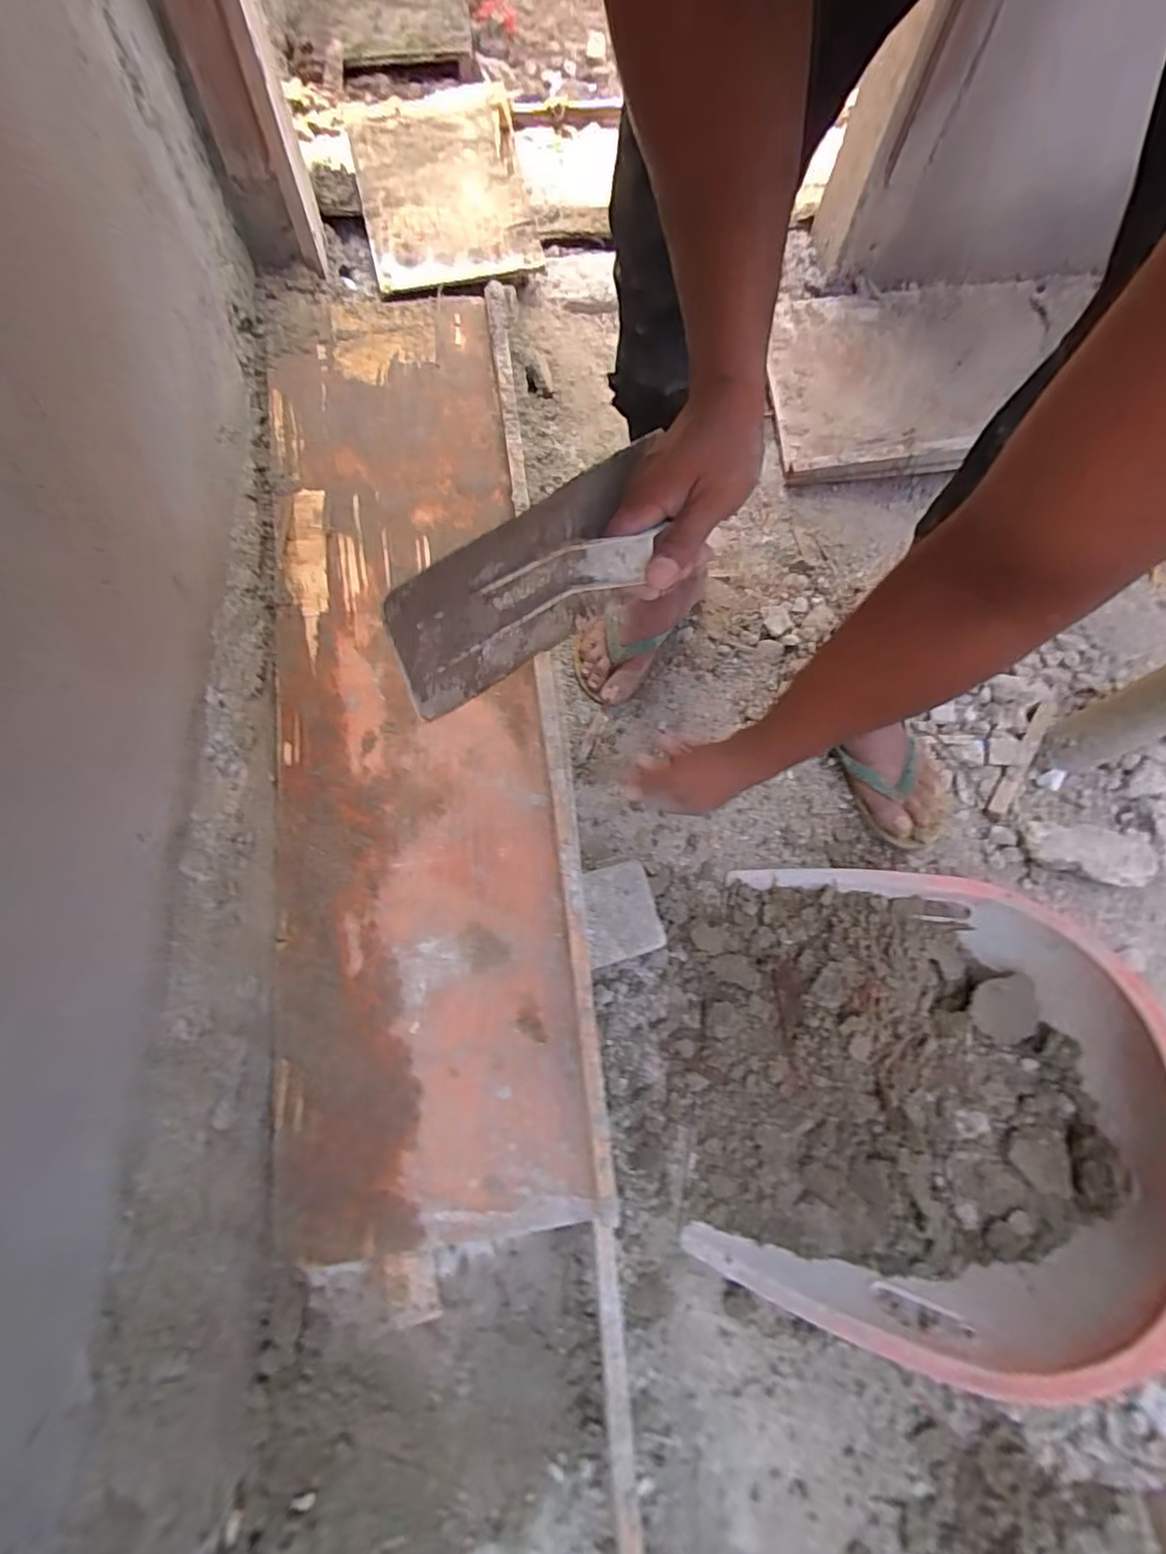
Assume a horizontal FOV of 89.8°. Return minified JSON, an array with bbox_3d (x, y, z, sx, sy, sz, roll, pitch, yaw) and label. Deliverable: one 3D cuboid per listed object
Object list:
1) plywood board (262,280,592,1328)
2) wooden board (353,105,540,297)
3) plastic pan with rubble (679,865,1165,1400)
[{"bbox_3d":[-0.203,-0.096,0.655,0.283,0.019,1.096,-8,76,-1],"label":"plywood board"},{"bbox_3d":[-0.212,-0.859,0.866,0.231,0.015,0.297,-14,84,-1],"label":"wooden board"},{"bbox_3d":[0.315,0.304,0.576,0.405,0.156,0.418,12,70,2],"label":"plastic pan with rubble"}]

